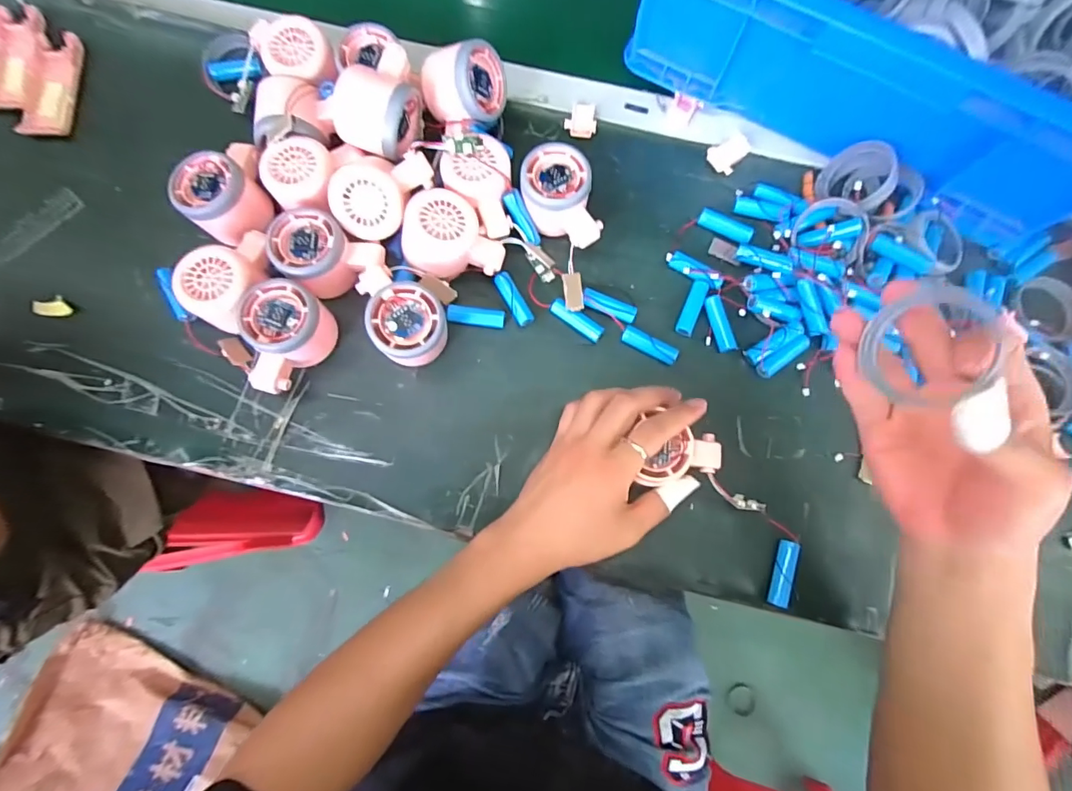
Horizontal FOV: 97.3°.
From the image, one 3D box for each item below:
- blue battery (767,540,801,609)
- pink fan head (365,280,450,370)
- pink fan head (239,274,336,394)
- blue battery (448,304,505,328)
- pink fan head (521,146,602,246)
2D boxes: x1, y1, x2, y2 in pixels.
[{"bbox_3d":[0.195,0.140,0.373,0.014,0.015,0.050,17,78,3],"label":"blue battery"},{"bbox_3d":[-0.097,-0.051,0.378,0.058,0.053,0.062,0,78,-1],"label":"pink fan head"},{"bbox_3d":[-0.200,-0.044,0.381,0.055,0.053,0.085,12,79,3],"label":"pink fan head"},{"bbox_3d":[-0.051,-0.069,0.407,0.048,0.015,0.018,5,78,0],"label":"blue battery"},{"bbox_3d":[0.020,-0.167,0.414,0.058,0.053,0.082,-17,79,-3],"label":"pink fan head"}]

